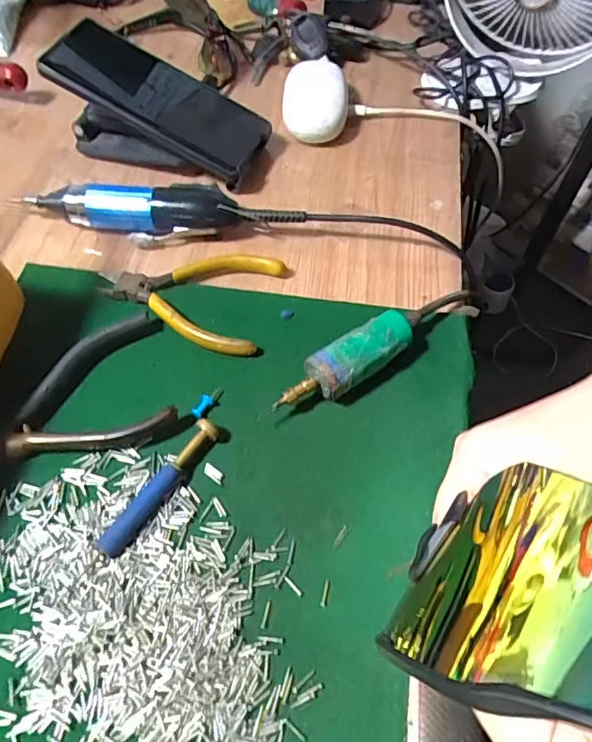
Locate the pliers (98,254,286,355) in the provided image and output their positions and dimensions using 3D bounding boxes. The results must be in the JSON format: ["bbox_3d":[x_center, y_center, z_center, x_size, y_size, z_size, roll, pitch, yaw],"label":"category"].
[{"bbox_3d":[-0.077,-0.053,0.358,0.120,0.011,0.078,11,58,7],"label":"pliers"}]

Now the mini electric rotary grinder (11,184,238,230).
[{"bbox_3d":[-0.124,-0.120,0.392,0.165,0.031,0.024,6,58,4],"label":"mini electric rotary grinder"}]

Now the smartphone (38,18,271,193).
[{"bbox_3d":[-0.104,-0.214,0.418,0.168,0.016,0.073,28,59,-9],"label":"smartphone"}]

